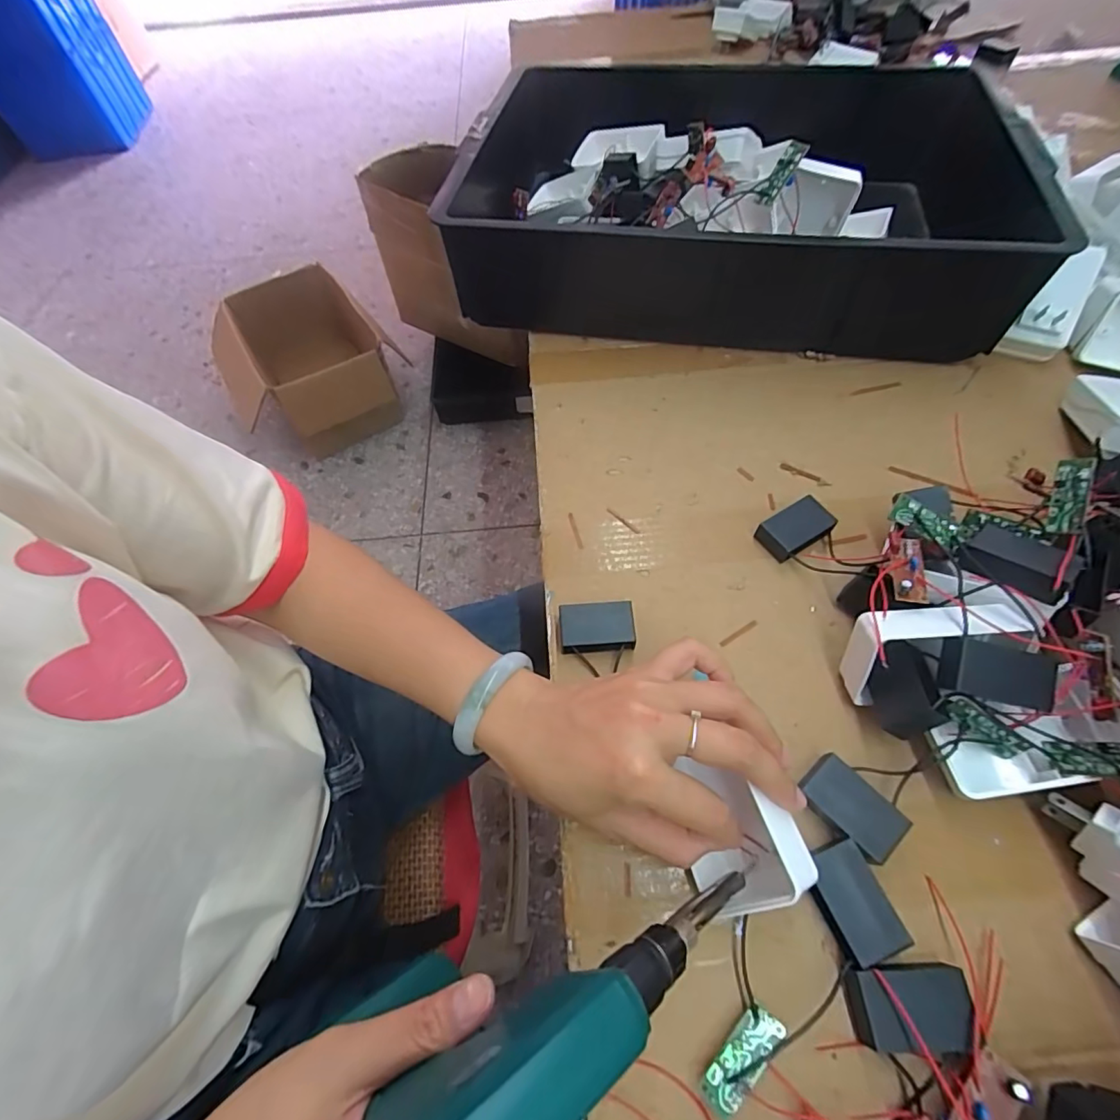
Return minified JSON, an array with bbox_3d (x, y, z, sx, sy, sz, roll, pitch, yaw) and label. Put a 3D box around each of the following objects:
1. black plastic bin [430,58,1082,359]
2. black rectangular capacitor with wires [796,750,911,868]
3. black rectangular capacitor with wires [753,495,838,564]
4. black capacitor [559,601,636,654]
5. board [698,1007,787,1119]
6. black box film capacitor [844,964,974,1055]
[{"bbox_3d":[0.185,-0.363,0.508,0.535,0.123,0.346,8,61,8],"label":"black plastic bin"},{"bbox_3d":[0.155,0.134,0.277,0.030,0.016,0.049,-40,65,-18],"label":"black rectangular capacitor with wires"},{"bbox_3d":[0.169,-0.022,0.369,0.048,0.018,0.032,-32,63,-14],"label":"black rectangular capacitor with wires"},{"bbox_3d":[0.024,0.046,0.337,0.047,0.017,0.031,-4,60,2],"label":"black capacitor"},{"bbox_3d":[0.082,0.225,0.231,0.018,0.015,0.045,40,69,23],"label":"board"},{"bbox_3d":[0.162,0.205,0.235,0.049,0.021,0.030,-2,60,2],"label":"black box film capacitor"}]

